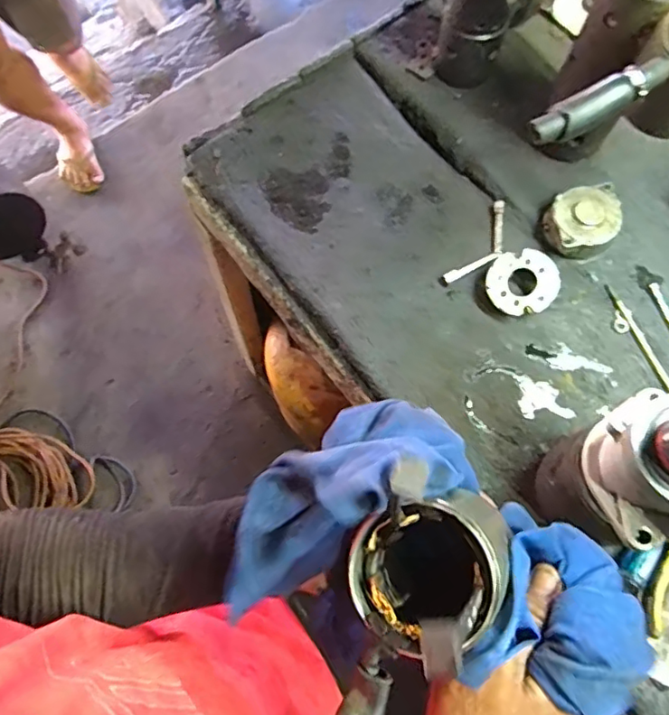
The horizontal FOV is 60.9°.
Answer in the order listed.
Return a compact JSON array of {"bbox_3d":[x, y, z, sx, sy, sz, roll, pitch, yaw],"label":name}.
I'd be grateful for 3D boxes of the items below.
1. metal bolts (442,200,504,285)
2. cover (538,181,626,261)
[{"bbox_3d":[0.183,-0.133,0.687,0.045,0.009,0.122,34,84,23],"label":"metal bolts"},{"bbox_3d":[0.294,-0.161,0.671,0.088,0.039,0.077,-18,72,-5],"label":"cover"}]

